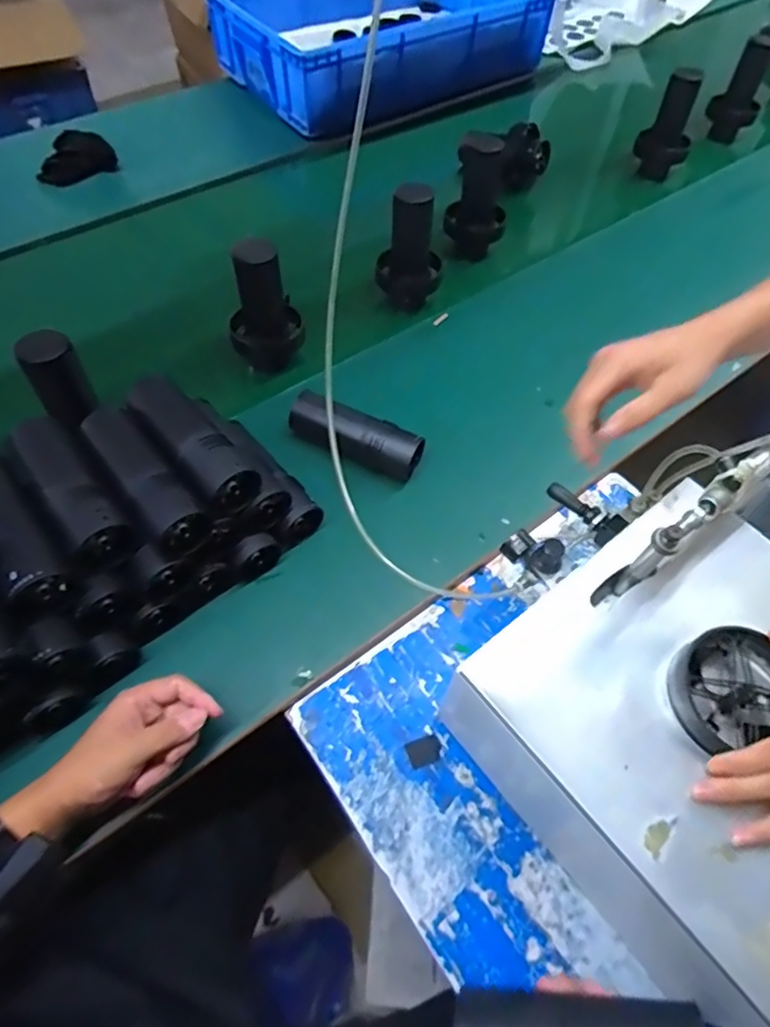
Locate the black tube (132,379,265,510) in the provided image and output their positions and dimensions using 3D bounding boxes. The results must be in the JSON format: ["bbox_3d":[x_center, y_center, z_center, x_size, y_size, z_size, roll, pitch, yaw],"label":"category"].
[{"bbox_3d":[-0.194,-0.076,0.582,0.053,0.048,0.169,-36,67,-22],"label":"black tube"}]

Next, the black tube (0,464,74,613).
[{"bbox_3d":[-0.328,0.012,0.510,0.053,0.042,0.155,-38,68,-23],"label":"black tube"}]

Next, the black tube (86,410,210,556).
[{"bbox_3d":[-0.229,-0.035,0.554,0.050,0.052,0.162,-34,66,-21],"label":"black tube"}]

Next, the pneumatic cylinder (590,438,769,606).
[{"bbox_3d":[0.270,-0.006,0.489,0.236,0.076,0.023,-40,67,-1],"label":"pneumatic cylinder"}]

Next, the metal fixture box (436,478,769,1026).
[{"bbox_3d":[0.260,0.182,0.514,0.288,0.167,0.294,-34,66,-21],"label":"metal fixture box"}]

